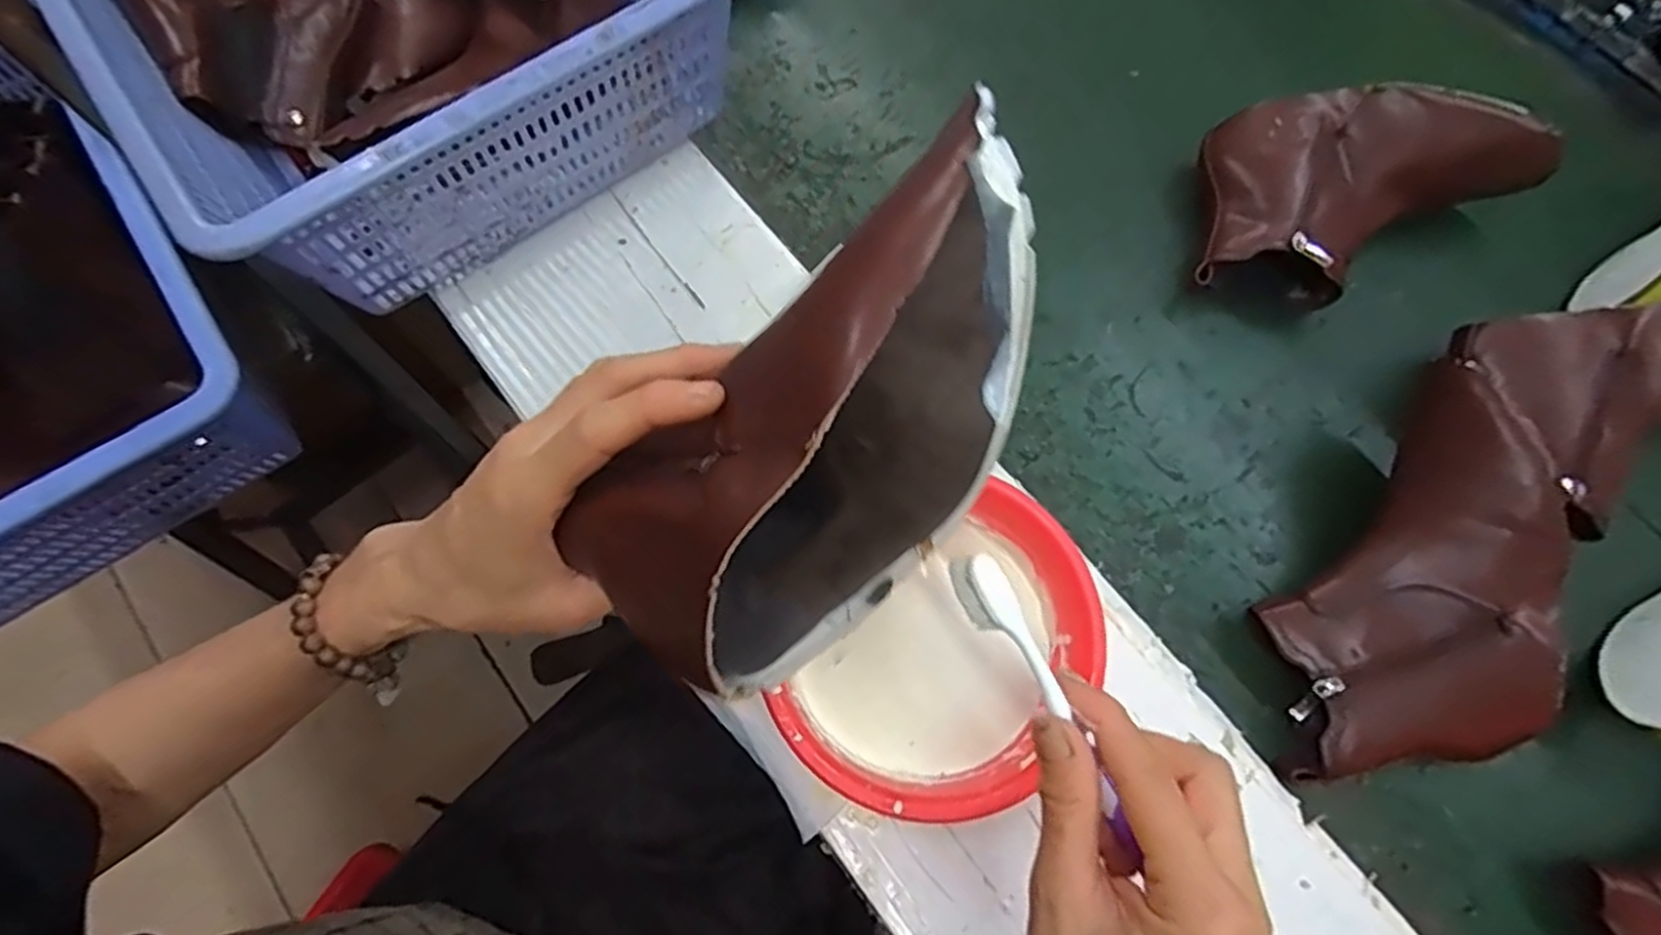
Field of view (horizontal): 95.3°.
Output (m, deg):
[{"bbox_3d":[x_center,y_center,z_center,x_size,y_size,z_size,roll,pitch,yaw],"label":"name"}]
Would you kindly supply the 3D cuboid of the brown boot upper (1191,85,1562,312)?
[{"bbox_3d":[0.430,-0.212,0.605,0.261,0.095,0.153,6,70,0],"label":"brown boot upper"}]

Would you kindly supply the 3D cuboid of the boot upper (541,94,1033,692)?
[{"bbox_3d":[0.014,-0.021,0.284,0.222,0.120,0.097,-41,77,-15],"label":"boot upper"}]

